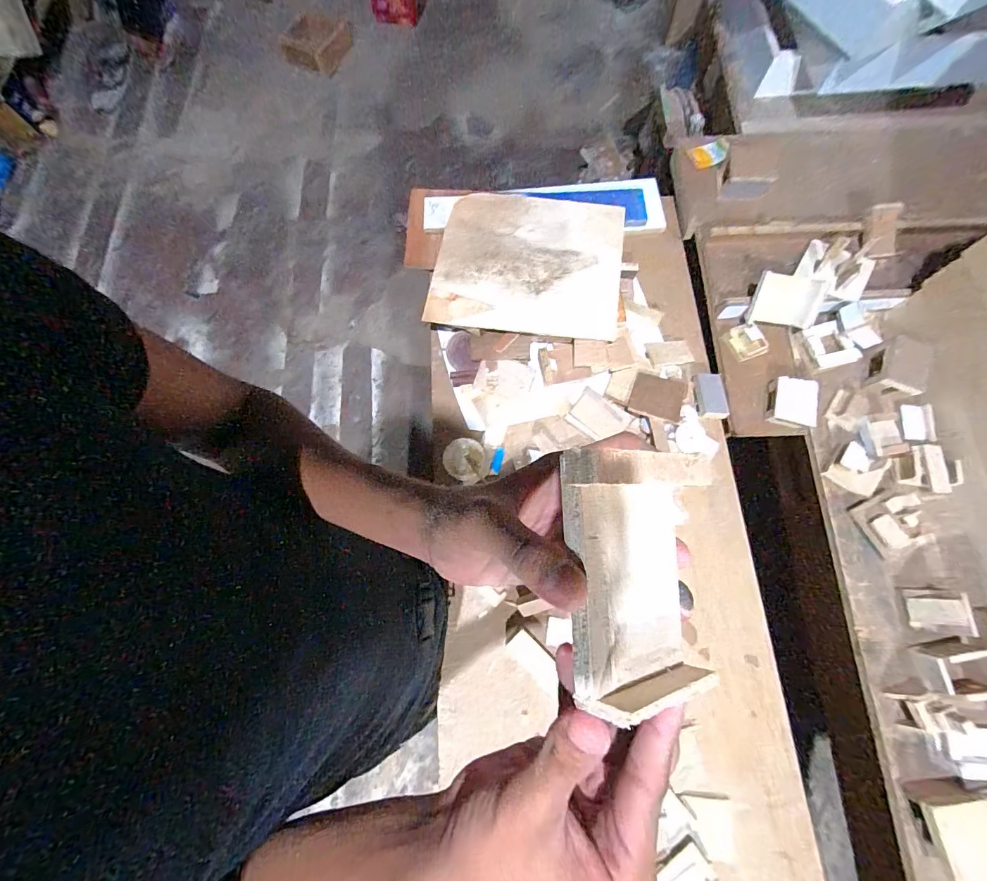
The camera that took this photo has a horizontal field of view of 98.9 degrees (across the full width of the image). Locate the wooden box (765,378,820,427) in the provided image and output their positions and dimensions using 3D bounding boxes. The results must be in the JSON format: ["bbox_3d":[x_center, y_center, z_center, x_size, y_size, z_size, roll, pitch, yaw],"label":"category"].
[{"bbox_3d":[0.518,-0.067,0.734,0.073,0.022,0.086,15,74,7],"label":"wooden box"}]

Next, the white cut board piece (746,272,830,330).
[{"bbox_3d":[0.521,-0.248,0.753,0.109,0.083,0.028,11,28,10],"label":"white cut board piece"}]

